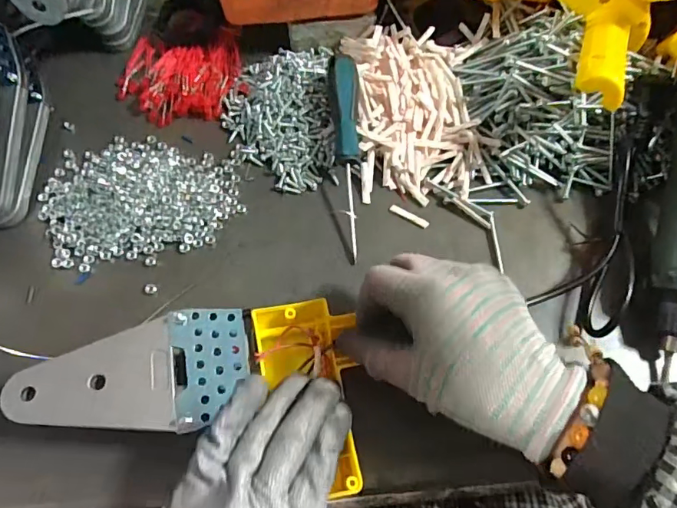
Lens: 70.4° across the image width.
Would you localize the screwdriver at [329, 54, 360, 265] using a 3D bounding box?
[{"bbox_3d":[0.007,-0.073,0.357,0.021,0.017,0.152,-3,86,-3],"label":"screwdriver"}]

